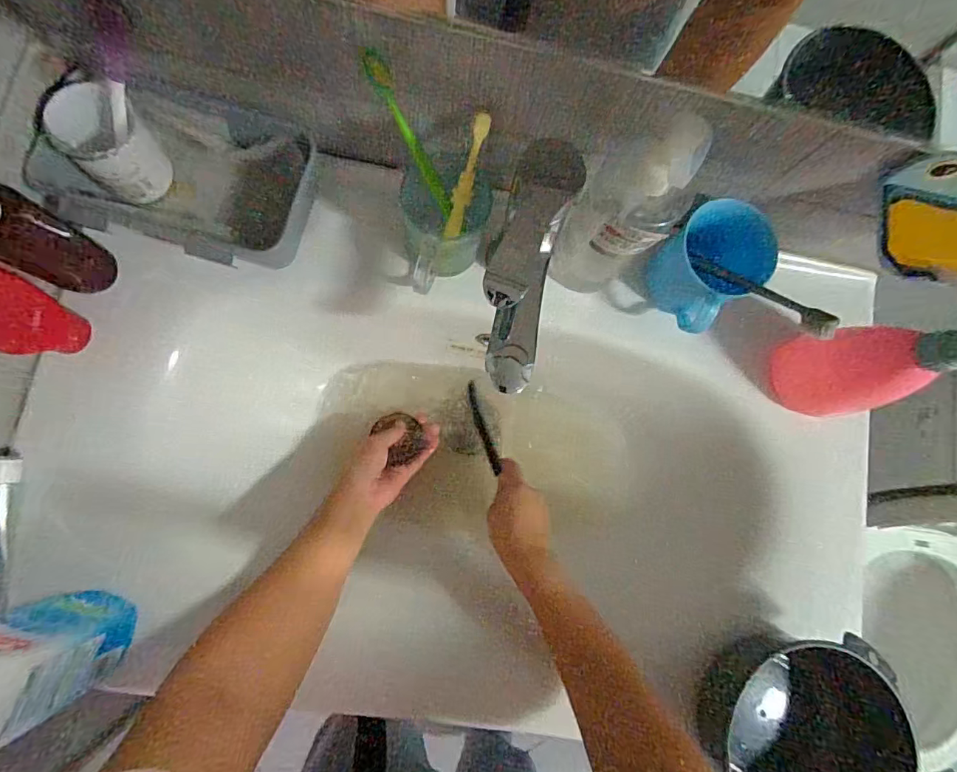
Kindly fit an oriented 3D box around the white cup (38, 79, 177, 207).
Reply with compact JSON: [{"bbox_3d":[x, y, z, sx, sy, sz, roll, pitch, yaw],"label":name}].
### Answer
[{"bbox_3d":[-0.315,-0.211,0.411,0.082,0.070,0.068,45,80,1],"label":"white cup"}]

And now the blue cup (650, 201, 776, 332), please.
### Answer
[{"bbox_3d":[0.203,-0.106,0.441,0.096,0.083,0.081,-40,88,-10],"label":"blue cup"}]

